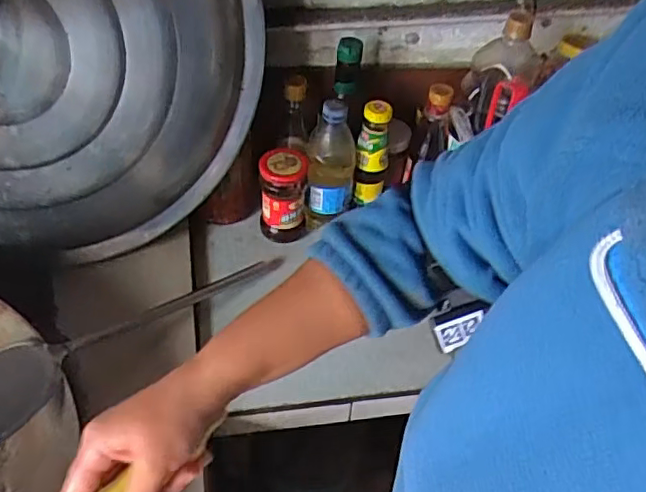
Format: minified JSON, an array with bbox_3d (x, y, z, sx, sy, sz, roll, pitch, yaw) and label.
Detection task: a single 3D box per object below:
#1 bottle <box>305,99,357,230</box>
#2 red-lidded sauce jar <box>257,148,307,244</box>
[{"bbox_3d":[0.009,-0.103,0.806,0.070,0.186,0.062,7,49,1],"label":"bottle"},{"bbox_3d":[-0.055,-0.065,0.809,0.061,0.137,0.057,3,49,-3],"label":"red-lidded sauce jar"}]

